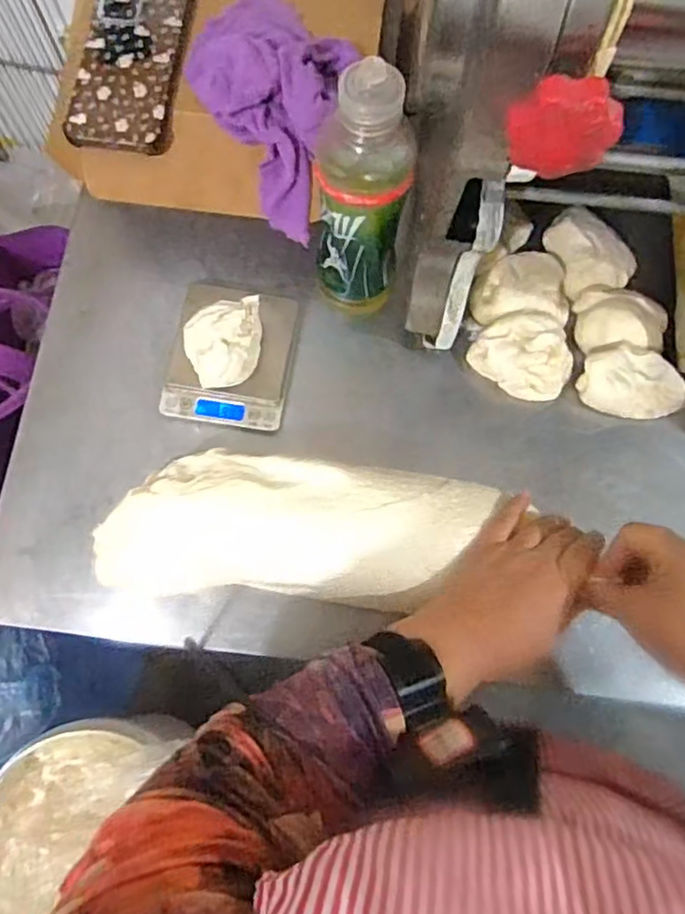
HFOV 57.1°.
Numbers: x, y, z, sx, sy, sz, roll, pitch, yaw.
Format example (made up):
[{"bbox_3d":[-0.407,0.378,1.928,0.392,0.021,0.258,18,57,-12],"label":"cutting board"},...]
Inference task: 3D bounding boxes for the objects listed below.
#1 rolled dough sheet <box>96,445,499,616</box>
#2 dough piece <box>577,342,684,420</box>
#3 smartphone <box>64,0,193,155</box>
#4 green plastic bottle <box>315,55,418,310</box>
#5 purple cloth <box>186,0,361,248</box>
[{"bbox_3d":[-0.040,0.053,0.479,0.295,0.040,0.108,0,74,4],"label":"rolled dough sheet"},{"bbox_3d":[0.252,-0.065,0.539,0.087,0.034,0.054,13,74,1],"label":"dough piece"},{"bbox_3d":[-0.177,-0.332,0.525,0.081,0.013,0.160,5,74,-1],"label":"smartphone"},{"bbox_3d":[0.017,-0.192,0.477,0.066,0.228,0.062,10,74,1],"label":"green plastic bottle"},{"bbox_3d":[-0.064,-0.310,0.525,0.135,0.065,0.217,16,74,2],"label":"purple cloth"}]

